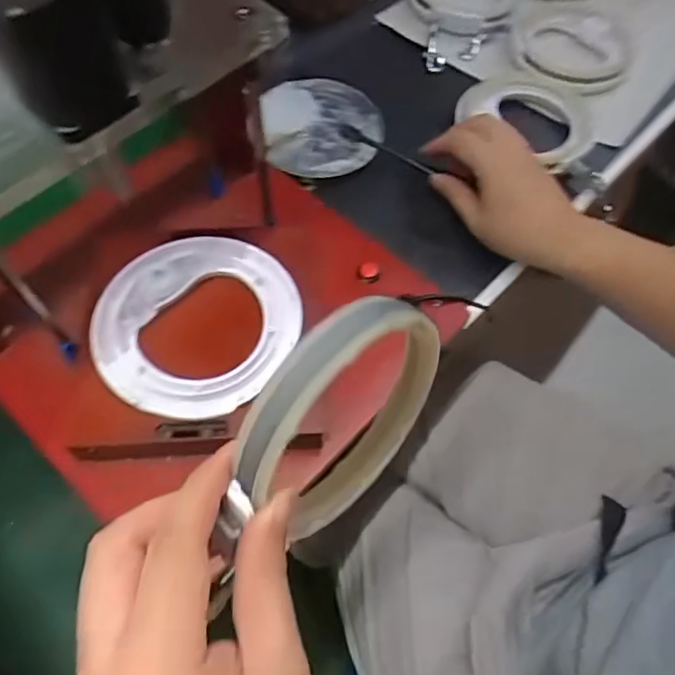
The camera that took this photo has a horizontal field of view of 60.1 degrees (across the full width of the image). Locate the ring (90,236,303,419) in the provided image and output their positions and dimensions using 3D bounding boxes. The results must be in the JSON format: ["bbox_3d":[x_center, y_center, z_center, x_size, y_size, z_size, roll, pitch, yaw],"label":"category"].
[{"bbox_3d":[-0.093,-0.012,0.391,0.134,0.013,0.130,1,61,-1],"label":"ring"}]

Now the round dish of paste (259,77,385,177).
[{"bbox_3d":[-0.015,-0.213,0.587,0.117,0.021,0.119,1,61,-1],"label":"round dish of paste"}]

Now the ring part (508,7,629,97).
[{"bbox_3d":[0.253,-0.316,0.636,0.122,0.025,0.132,10,61,4],"label":"ring part"}]

